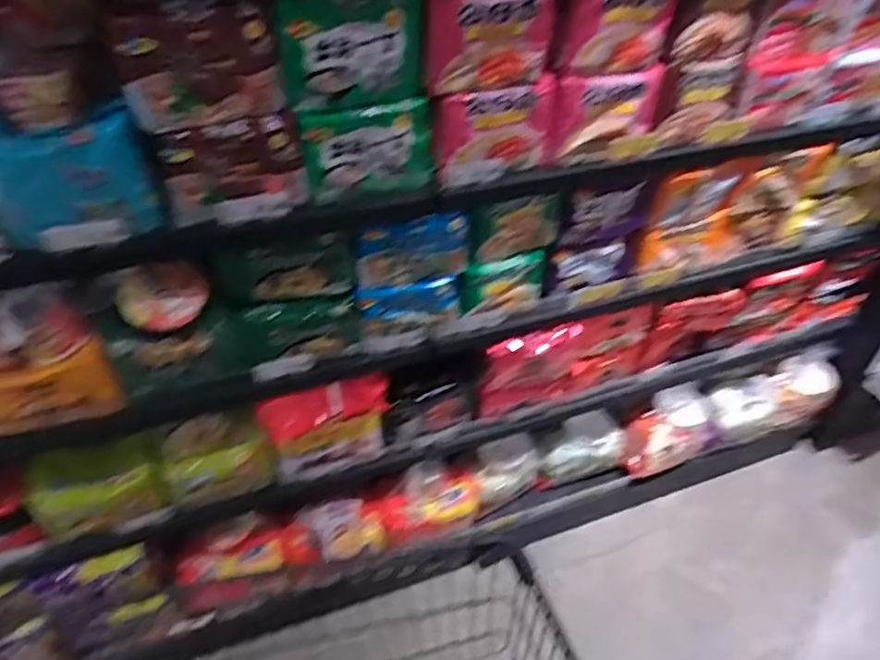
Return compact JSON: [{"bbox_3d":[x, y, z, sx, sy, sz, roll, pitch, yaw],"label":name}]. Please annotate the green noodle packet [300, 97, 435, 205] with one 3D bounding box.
[{"bbox_3d":[-0.095,-0.246,0.863,0.174,0.116,0.032,-9,42,-12],"label":"green noodle packet"}]

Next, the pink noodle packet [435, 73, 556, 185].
[{"bbox_3d":[0.082,-0.288,0.906,0.174,0.123,0.036,-13,43,-16],"label":"pink noodle packet"}]

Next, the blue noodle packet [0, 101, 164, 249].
[{"bbox_3d":[-0.443,-0.185,0.746,0.181,0.162,0.027,-11,42,-14],"label":"blue noodle packet"}]

